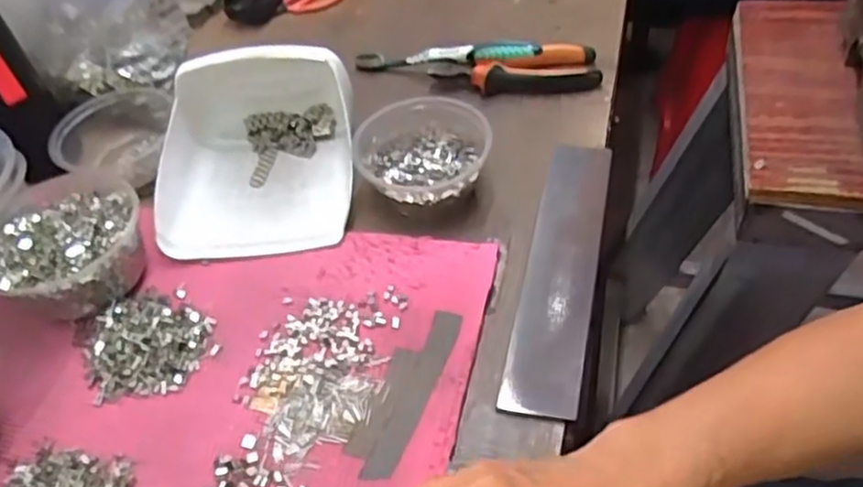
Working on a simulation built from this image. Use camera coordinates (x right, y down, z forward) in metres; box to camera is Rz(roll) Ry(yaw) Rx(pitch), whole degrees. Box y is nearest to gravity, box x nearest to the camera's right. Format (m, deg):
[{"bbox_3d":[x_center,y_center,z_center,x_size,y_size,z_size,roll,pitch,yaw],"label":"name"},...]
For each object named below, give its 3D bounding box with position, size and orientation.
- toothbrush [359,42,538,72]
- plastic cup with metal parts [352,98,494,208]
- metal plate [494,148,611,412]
[{"bbox_3d":[0.011,-0.177,0.669,0.180,0.020,0.016,2,48,26],"label":"toothbrush"},{"bbox_3d":[-0.006,-0.067,0.564,0.102,0.046,0.093,-3,49,4],"label":"plastic cup with metal parts"},{"bbox_3d":[0.095,0.012,0.514,0.048,0.005,0.246,8,50,13],"label":"metal plate"}]

